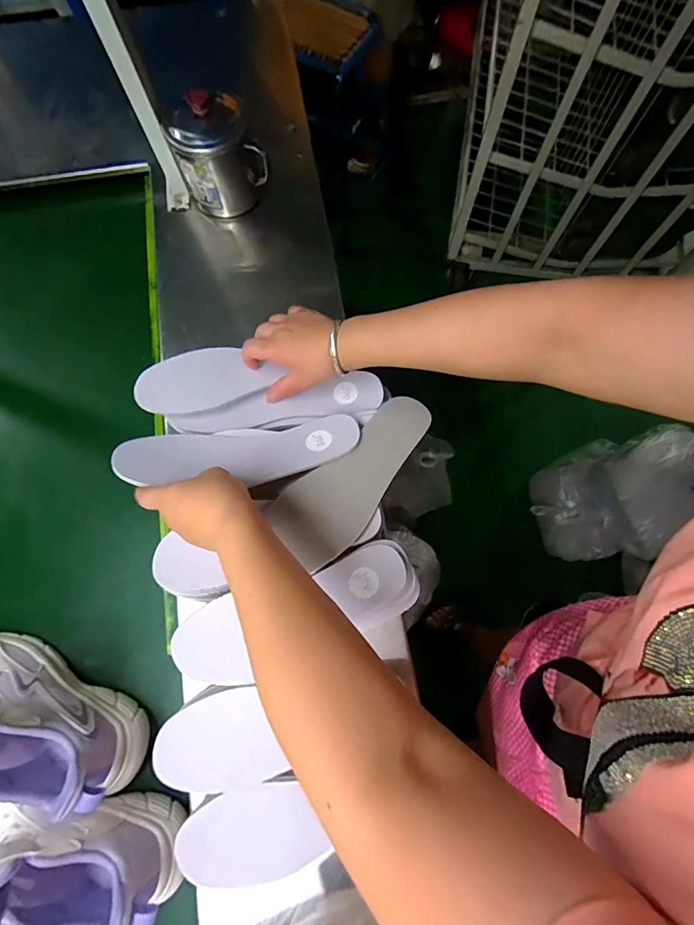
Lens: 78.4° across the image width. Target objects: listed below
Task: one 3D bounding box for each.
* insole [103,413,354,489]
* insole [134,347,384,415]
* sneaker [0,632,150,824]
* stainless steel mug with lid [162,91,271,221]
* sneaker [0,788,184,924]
[{"bbox_3d":[-0.102,-0.006,0.419,0.232,0.039,0.068,-6,75,-7],"label":"insole"},{"bbox_3d":[-0.092,-0.084,0.466,0.254,0.018,0.085,6,75,-1],"label":"insole"},{"bbox_3d":[-0.317,0.242,0.394,0.232,0.148,0.085,25,76,6],"label":"sneaker"},{"bbox_3d":[-0.168,-0.402,0.552,0.107,0.118,0.095,-25,76,-7],"label":"stainless steel mug with lid"},{"bbox_3d":[-0.264,0.343,0.356,0.230,0.135,0.071,8,75,2],"label":"sneaker"}]

